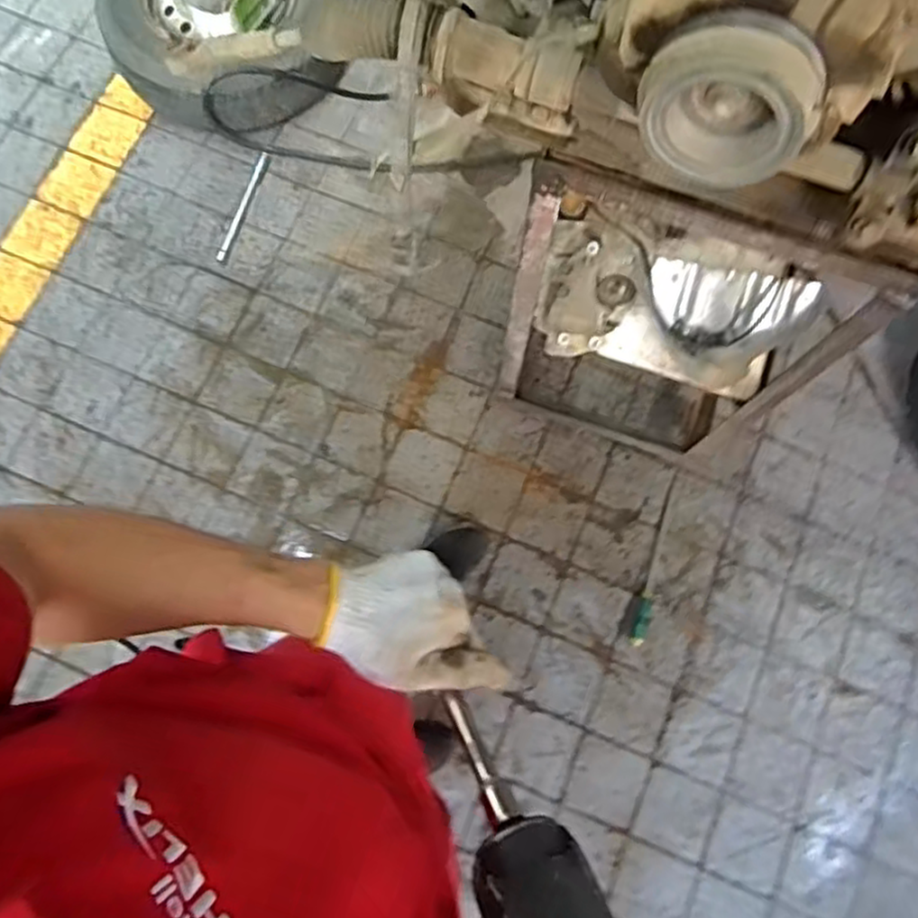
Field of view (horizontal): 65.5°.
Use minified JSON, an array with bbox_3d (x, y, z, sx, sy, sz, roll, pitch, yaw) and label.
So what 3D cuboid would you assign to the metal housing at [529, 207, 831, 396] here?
[{"bbox_3d":[0.377,-0.289,1.275,0.472,0.075,0.306,15,75,1],"label":"metal housing"}]

